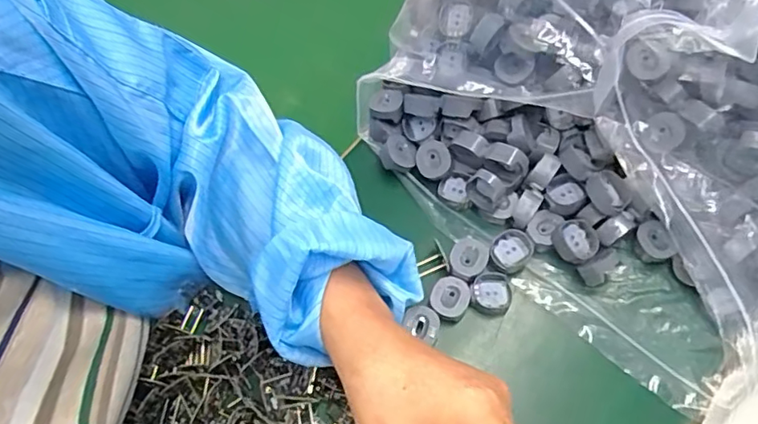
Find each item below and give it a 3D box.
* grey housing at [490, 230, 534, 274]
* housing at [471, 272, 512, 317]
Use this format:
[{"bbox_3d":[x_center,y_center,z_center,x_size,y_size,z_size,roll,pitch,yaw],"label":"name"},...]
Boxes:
[{"bbox_3d":[0.091,0.028,0.391,0.026,0.010,0.029,29,69,17],"label":"grey housing"},{"bbox_3d":[0.076,0.055,0.380,0.026,0.009,0.029,19,67,13],"label":"housing"}]

